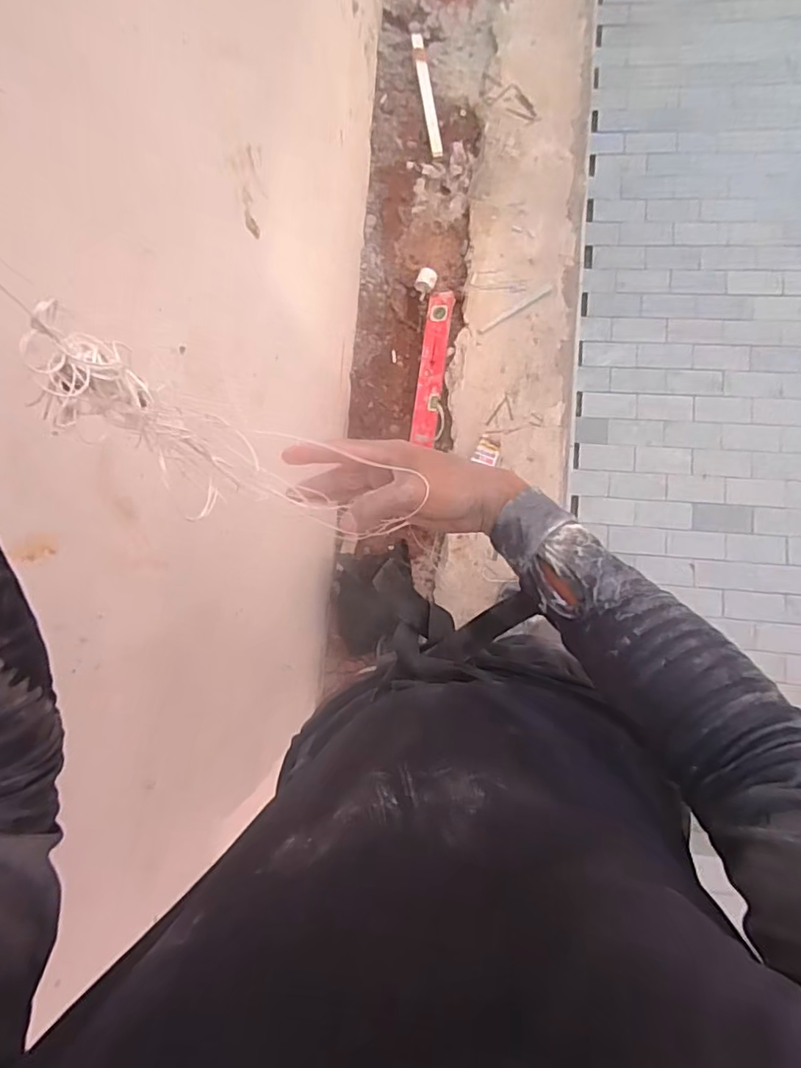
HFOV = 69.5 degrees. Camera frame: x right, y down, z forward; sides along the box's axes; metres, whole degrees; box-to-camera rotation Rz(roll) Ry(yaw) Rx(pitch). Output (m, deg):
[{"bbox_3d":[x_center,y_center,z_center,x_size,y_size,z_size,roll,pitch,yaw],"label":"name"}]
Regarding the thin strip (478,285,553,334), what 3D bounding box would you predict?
[{"bbox_3d":[0.284,-0.552,1.418,0.203,0.009,0.016,-32,82,2],"label":"thin strip"}]

